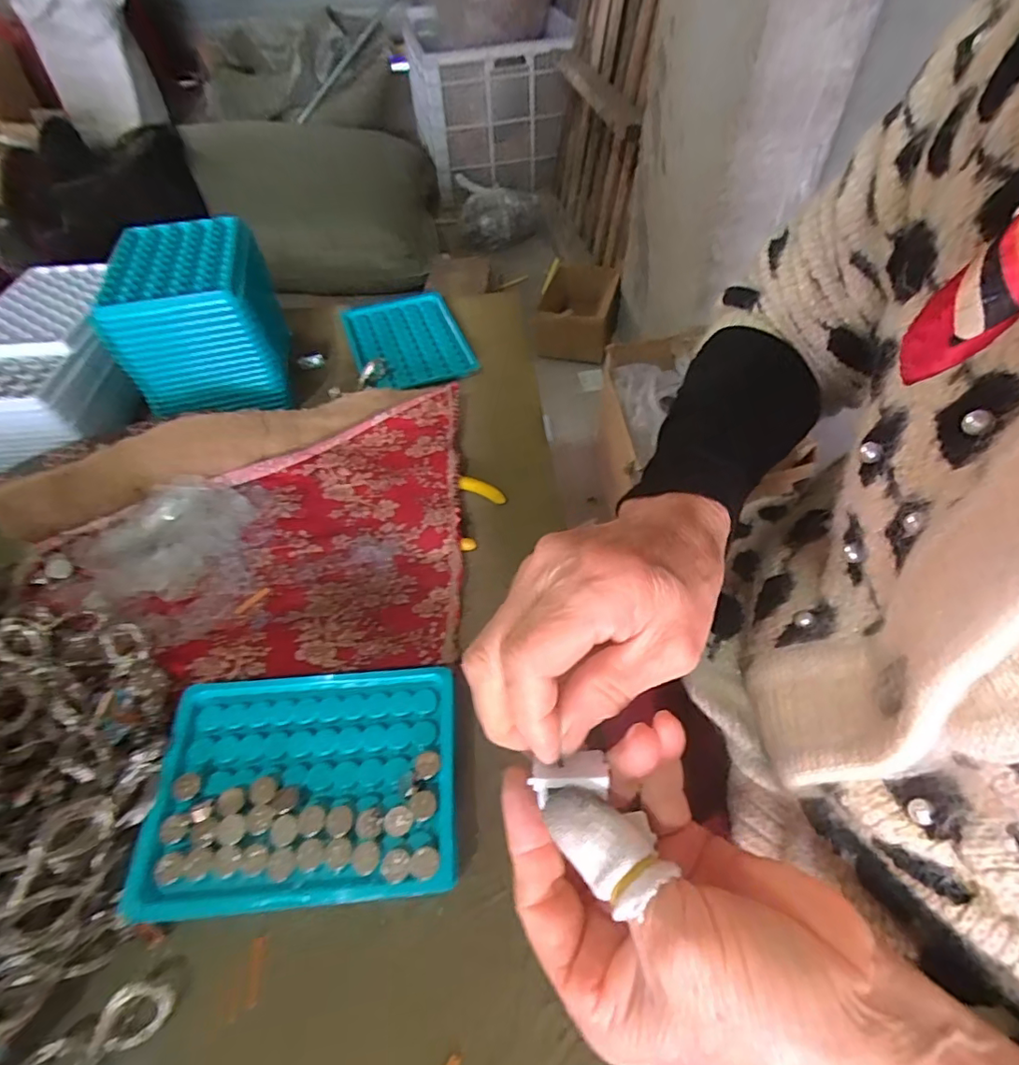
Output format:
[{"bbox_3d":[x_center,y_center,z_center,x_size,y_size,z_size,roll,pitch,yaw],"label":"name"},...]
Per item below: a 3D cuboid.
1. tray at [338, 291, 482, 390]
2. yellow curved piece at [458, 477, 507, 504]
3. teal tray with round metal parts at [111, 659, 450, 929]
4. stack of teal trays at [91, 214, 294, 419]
[{"bbox_3d":[-0.090,-0.173,0.485,0.097,0.013,0.136,-17,53,-12],"label":"tray"},{"bbox_3d":[-0.018,-0.028,0.374,0.035,0.010,0.008,24,55,19],"label":"yellow curved piece"},{"bbox_3d":[-0.091,0.114,0.250,0.132,0.027,0.096,-4,51,-2],"label":"teal tray with round metal parts"},{"bbox_3d":[-0.231,-0.164,0.420,0.094,0.088,0.123,-13,54,-6],"label":"stack of teal trays"}]

